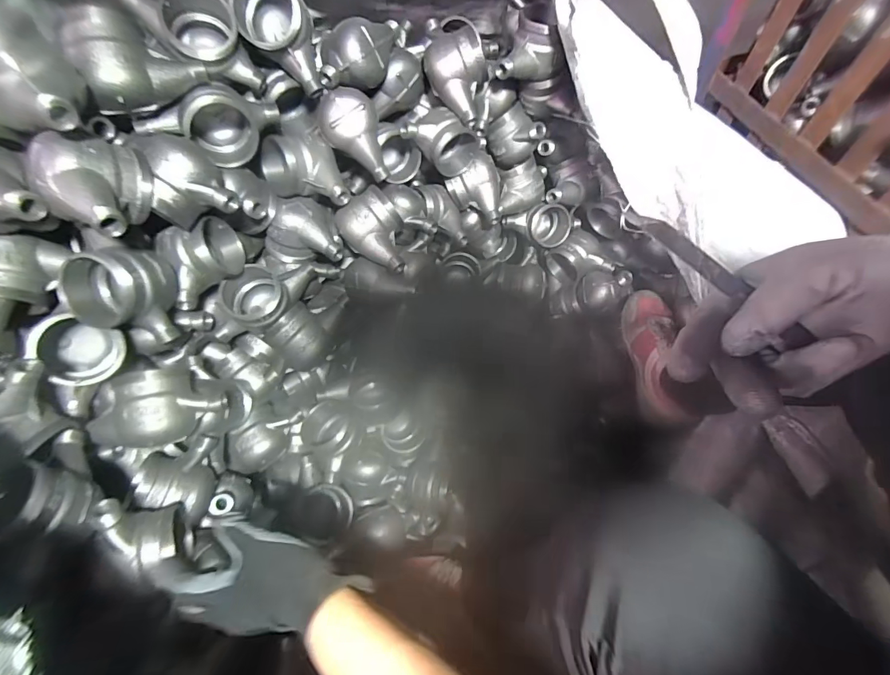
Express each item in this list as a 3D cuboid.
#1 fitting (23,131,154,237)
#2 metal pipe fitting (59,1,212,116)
[{"bbox_3d":[-0.347,-0.144,0.431,0.075,0.099,0.095,-16,10,15],"label":"fitting"},{"bbox_3d":[-0.339,-0.307,0.465,0.116,0.081,0.066,-36,62,-20],"label":"metal pipe fitting"}]

